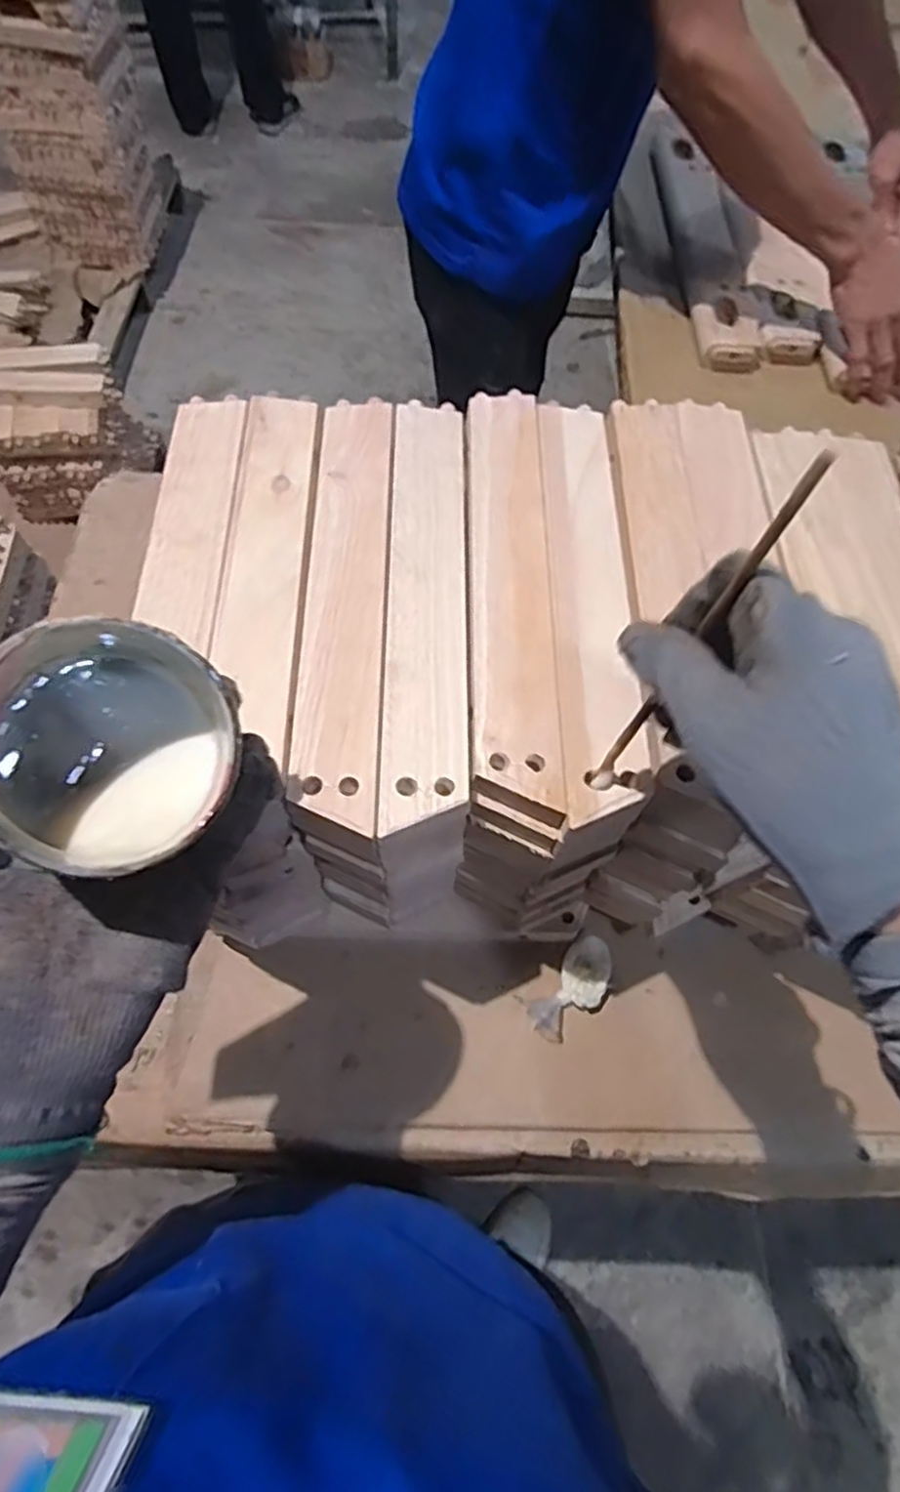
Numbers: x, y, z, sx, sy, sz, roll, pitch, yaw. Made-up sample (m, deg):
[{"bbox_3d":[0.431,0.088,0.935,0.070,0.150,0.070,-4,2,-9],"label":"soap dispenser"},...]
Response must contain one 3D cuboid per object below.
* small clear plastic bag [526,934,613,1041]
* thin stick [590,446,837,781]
[{"bbox_3d":[0.092,0.174,0.533,0.036,0.024,0.080,36,67,15],"label":"small clear plastic bag"},{"bbox_3d":[0.089,-0.031,0.281,0.006,0.187,0.008,-30,69,-26],"label":"thin stick"}]

